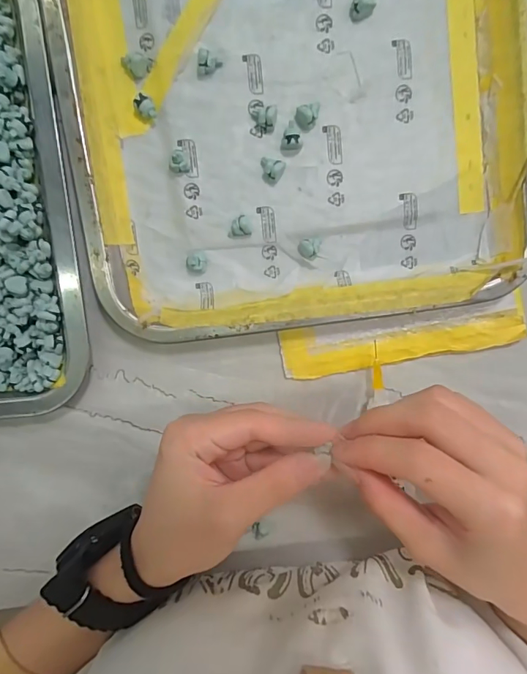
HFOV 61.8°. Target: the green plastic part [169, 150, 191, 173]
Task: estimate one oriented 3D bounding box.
[{"bbox_3d":[-0.051,-0.105,0.262,0.012,0.012,0.013,0,98,0],"label":"green plastic part"}]

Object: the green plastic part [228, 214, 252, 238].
[{"bbox_3d":[-0.014,-0.067,0.266,0.014,0.010,0.012,-6,98,1],"label":"green plastic part"}]

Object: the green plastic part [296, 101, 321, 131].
[{"bbox_3d":[0.026,-0.130,0.257,0.012,0.010,0.016,13,98,-2],"label":"green plastic part"}]

